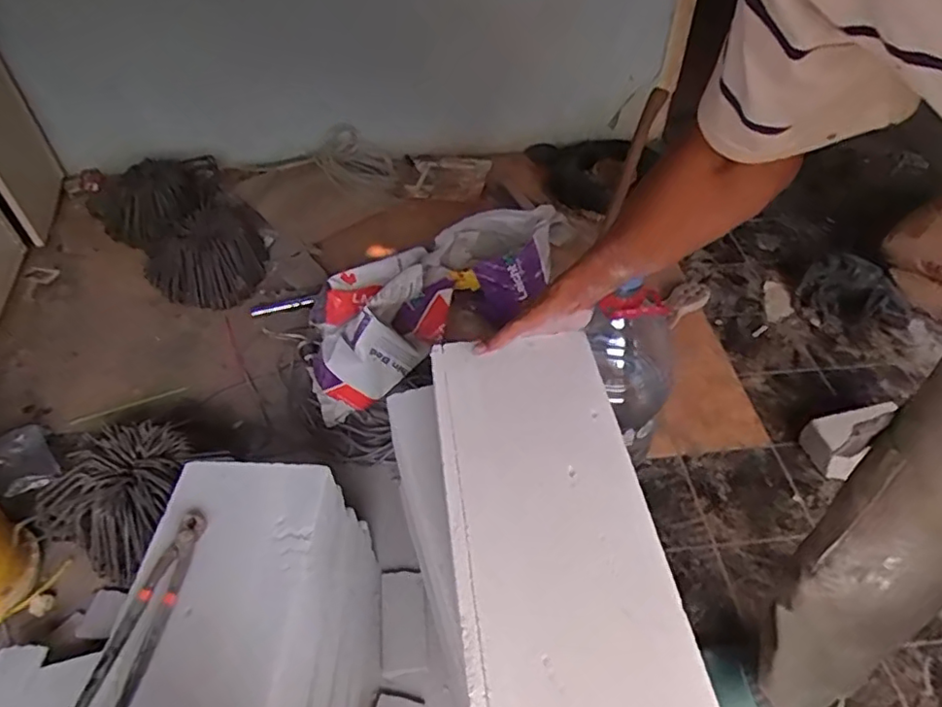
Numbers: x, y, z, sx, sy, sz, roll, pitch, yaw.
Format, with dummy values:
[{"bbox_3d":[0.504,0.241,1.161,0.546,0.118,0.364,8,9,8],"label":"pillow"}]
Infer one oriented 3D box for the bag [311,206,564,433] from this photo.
[{"bbox_3d":[-0.085,-0.146,1.433,0.719,0.224,0.284,-33,55,-27],"label":"bag"}]

